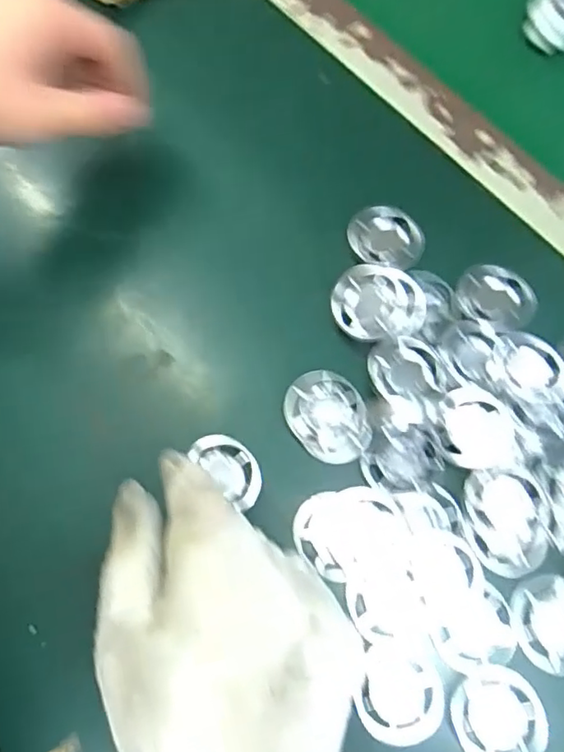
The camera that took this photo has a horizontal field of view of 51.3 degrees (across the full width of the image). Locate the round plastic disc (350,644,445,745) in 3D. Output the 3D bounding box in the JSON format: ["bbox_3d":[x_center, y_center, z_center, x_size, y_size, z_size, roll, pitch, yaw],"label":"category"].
[{"bbox_3d":[0.055,0.146,0.269,0.035,0.006,0.041,15,73,5],"label":"round plastic disc"}]

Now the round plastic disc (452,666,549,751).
[{"bbox_3d":[0.099,0.155,0.266,0.039,0.007,0.040,0,72,1],"label":"round plastic disc"}]

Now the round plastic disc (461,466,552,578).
[{"bbox_3d":[0.112,0.071,0.290,0.040,0.010,0.050,-6,72,-1],"label":"round plastic disc"}]

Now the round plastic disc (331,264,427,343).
[{"bbox_3d":[0.053,-0.039,0.326,0.049,0.015,0.042,8,73,3],"label":"round plastic disc"}]

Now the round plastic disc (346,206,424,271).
[{"bbox_3d":[0.062,-0.082,0.348,0.044,0.008,0.035,12,73,4],"label":"round plastic disc"}]

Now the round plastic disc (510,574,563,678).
[{"bbox_3d":[0.130,0.119,0.279,0.038,0.005,0.043,-17,73,-5],"label":"round plastic disc"}]

